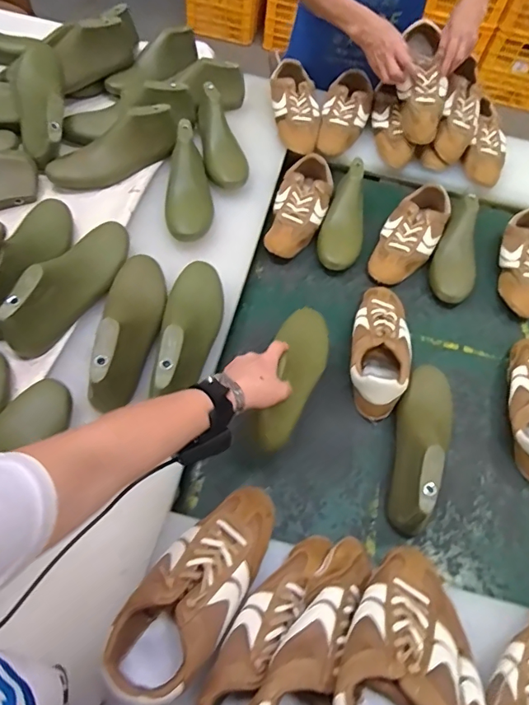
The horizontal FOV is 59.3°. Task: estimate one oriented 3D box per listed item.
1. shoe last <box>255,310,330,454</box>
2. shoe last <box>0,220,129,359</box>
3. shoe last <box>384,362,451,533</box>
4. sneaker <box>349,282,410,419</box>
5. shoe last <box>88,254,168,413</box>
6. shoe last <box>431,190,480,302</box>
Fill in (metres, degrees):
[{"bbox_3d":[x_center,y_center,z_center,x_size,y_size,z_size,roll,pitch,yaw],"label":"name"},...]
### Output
[{"bbox_3d":[0.047,0.018,0.678,0.076,0.067,0.267,16,46,5],"label":"shoe last"},{"bbox_3d":[-0.292,-0.121,0.715,0.087,0.089,0.269,16,59,5],"label":"shoe last"},{"bbox_3d":[0.235,0.123,0.700,0.076,0.097,0.278,21,59,8],"label":"shoe last"},{"bbox_3d":[0.200,-0.022,0.797,0.105,0.069,0.266,13,59,3],"label":"sneaker"},{"bbox_3d":[-0.192,-0.051,0.674,0.083,0.085,0.264,-1,59,-5],"label":"shoe last"},{"bbox_3d":[0.390,-0.226,0.947,0.079,0.070,0.269,15,72,4],"label":"shoe last"}]

